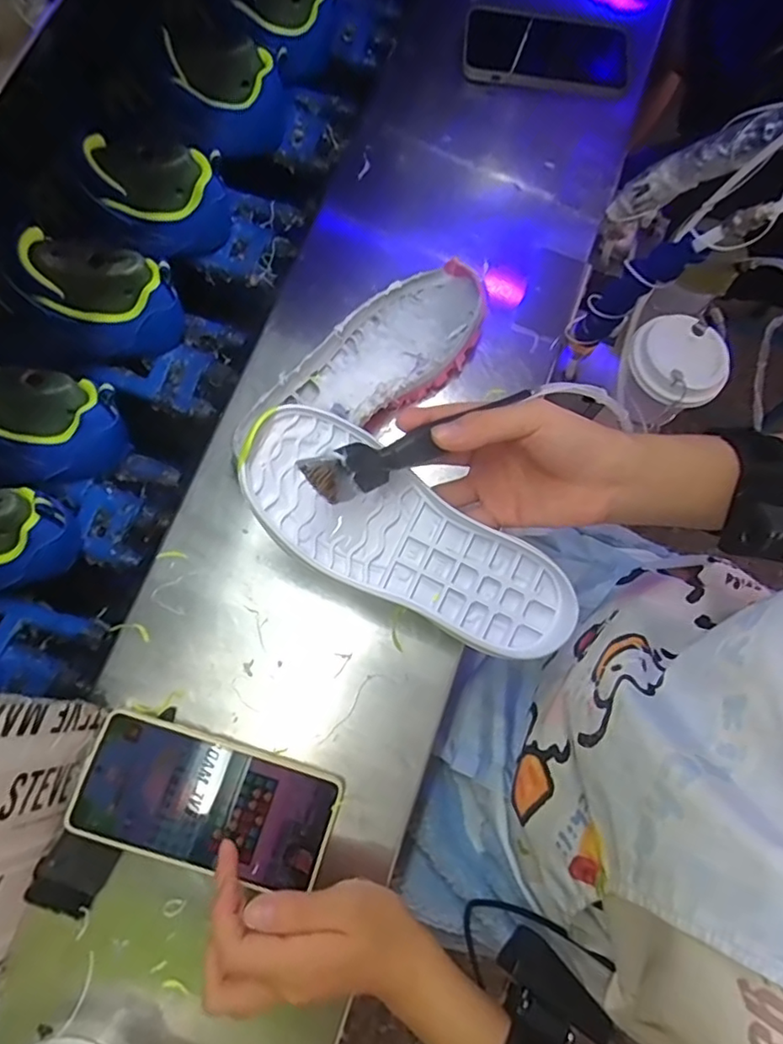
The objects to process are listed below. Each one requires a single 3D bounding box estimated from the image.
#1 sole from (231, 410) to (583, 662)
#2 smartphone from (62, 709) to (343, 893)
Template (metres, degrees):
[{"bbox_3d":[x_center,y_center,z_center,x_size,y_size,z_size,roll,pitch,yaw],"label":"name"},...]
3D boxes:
[{"bbox_3d":[0.013,0.010,0.353,0.214,0.029,0.079,30,75,-8],"label":"sole"},{"bbox_3d":[-0.122,0.187,0.399,0.165,0.011,0.077,17,74,-3],"label":"smartphone"}]

